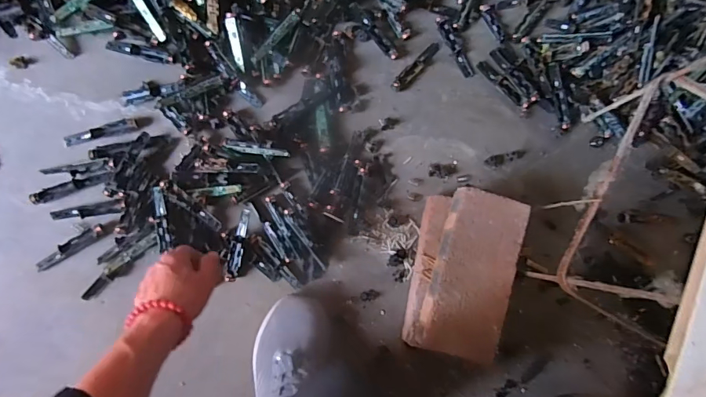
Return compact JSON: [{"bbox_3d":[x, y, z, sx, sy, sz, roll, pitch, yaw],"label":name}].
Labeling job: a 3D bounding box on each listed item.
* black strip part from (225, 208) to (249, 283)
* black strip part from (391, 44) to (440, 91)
[{"bbox_3d":[-0.170,0.070,0.644,0.021,0.021,0.106,10,83,-5],"label":"black strip part"},{"bbox_3d":[0.104,-0.216,0.712,0.105,0.004,0.019,-45,94,-6],"label":"black strip part"}]

